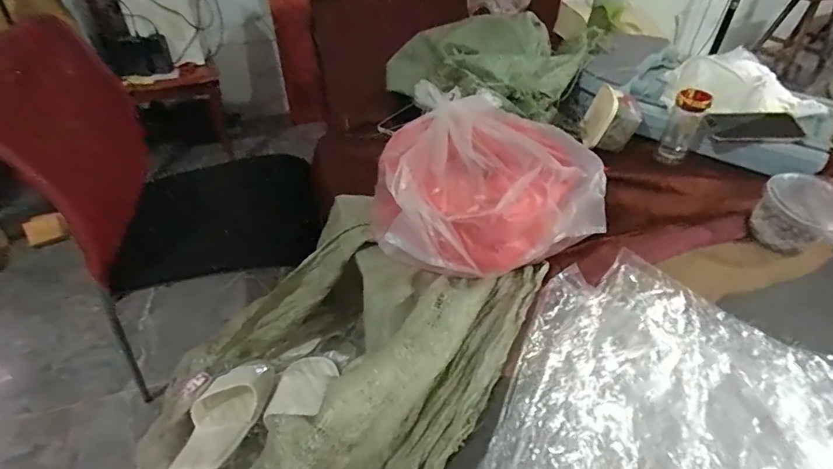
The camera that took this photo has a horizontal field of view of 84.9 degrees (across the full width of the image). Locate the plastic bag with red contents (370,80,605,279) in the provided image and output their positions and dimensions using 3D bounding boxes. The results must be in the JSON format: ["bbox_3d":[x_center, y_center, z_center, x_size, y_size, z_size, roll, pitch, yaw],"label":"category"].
[{"bbox_3d":[0.103,-0.098,0.715,0.313,0.142,0.318,2,43,2],"label":"plastic bag with red contents"}]

